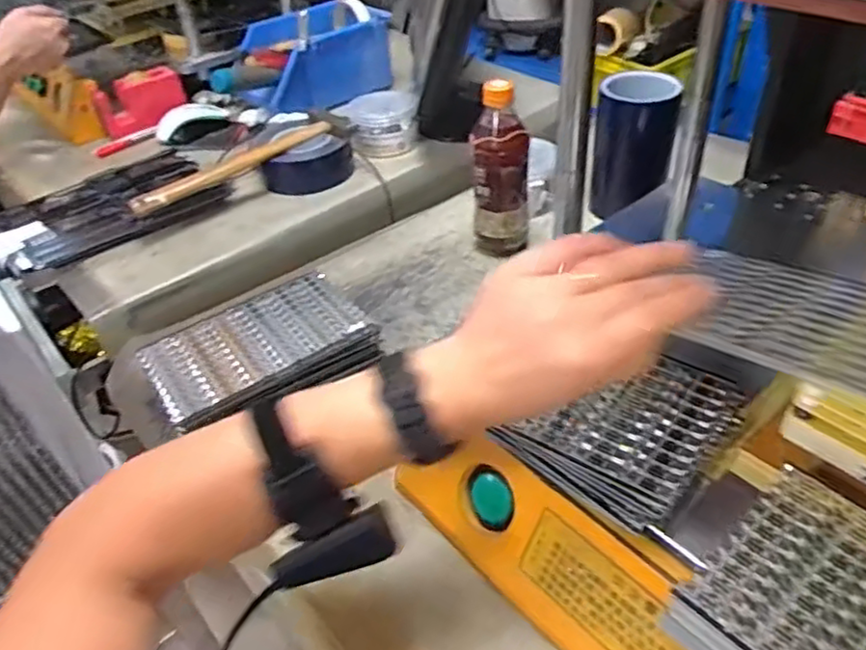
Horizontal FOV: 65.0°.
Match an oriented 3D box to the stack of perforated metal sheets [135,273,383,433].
[{"bbox_3d":[-0.165,0.025,0.650,0.211,0.041,0.146,-20,43,-16],"label":"stack of perforated metal sheets"}]

